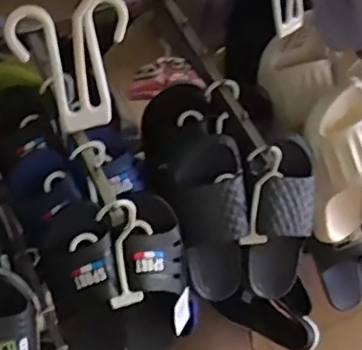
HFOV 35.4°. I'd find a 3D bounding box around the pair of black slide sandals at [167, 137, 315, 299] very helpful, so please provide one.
[{"bbox_3d":[0.096,0.060,0.852,0.210,0.296,0.113,-3,38,-8],"label":"pair of black slide sandals"}]

